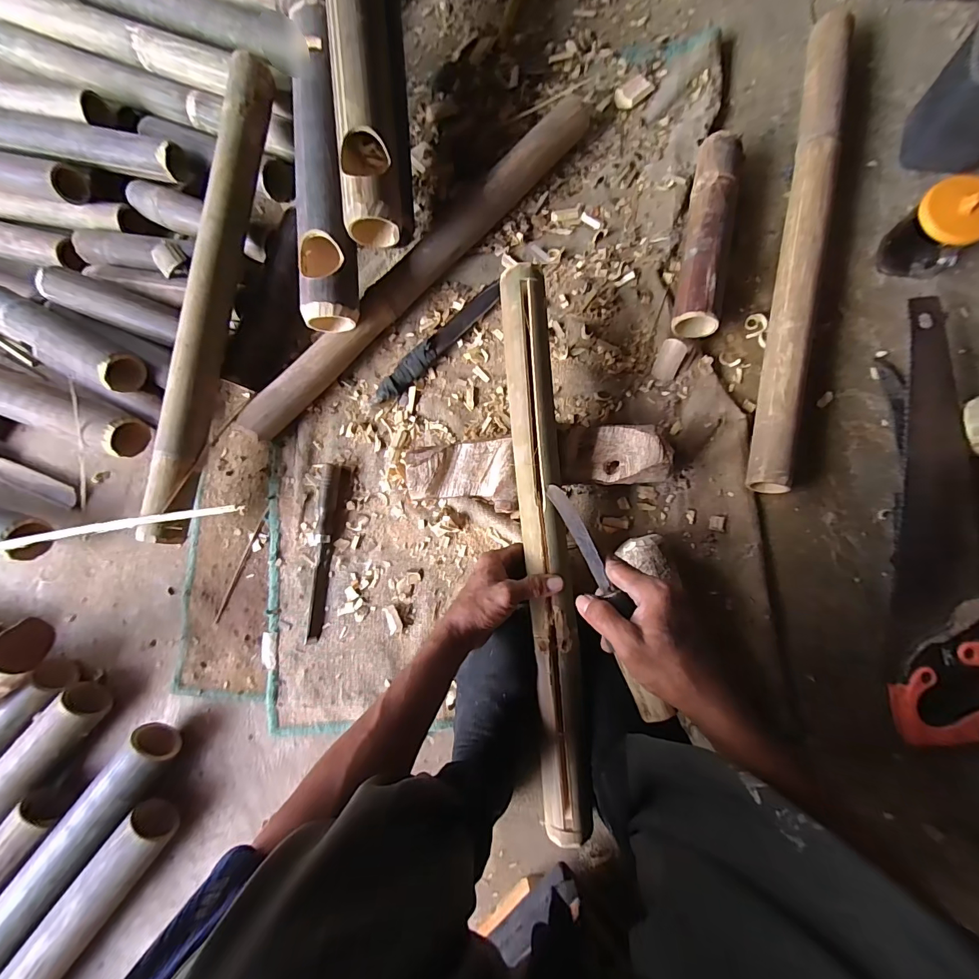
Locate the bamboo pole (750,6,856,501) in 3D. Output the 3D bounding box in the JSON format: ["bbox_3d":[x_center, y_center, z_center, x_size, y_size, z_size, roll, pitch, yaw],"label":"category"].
[{"bbox_3d":[0.409,-0.318,0.552,0.048,0.054,0.652,10,85,7],"label":"bamboo pole"}]

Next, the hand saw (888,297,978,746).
[{"bbox_3d":[0.532,0.029,0.500,0.120,0.052,0.512,3,84,6],"label":"hand saw"}]

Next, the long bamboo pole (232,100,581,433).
[{"bbox_3d":[-0.101,-0.317,0.602,0.068,0.058,0.662,44,89,9],"label":"long bamboo pole"}]

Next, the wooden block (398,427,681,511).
[{"bbox_3d":[0.058,-0.025,0.525,0.307,0.056,0.083,-7,83,5],"label":"wooden block"}]

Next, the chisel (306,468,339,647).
[{"bbox_3d":[-0.231,0.087,0.578,0.025,0.015,0.240,3,84,6],"label":"chisel"}]

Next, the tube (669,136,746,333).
[{"bbox_3d":[0.292,-0.342,0.564,0.059,0.053,0.271,10,84,7],"label":"tube"}]

